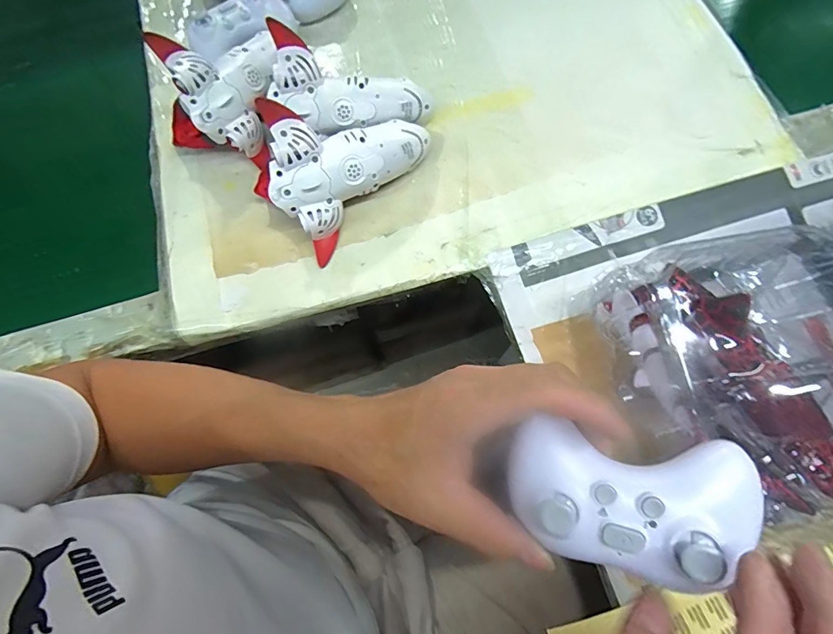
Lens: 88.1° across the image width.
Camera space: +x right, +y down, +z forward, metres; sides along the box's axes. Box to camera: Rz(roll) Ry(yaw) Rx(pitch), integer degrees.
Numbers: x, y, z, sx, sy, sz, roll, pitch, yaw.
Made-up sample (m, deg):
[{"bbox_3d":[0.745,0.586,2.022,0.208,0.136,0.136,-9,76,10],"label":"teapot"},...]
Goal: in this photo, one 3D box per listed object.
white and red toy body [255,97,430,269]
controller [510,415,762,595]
[{"bbox_3d":[-0.065,-0.141,0.378,0.085,0.083,0.153,40,77,12],"label":"white and red toy body"},{"bbox_3d":[0.102,0.088,0.205,0.104,0.038,0.065,8,73,3],"label":"controller"}]

